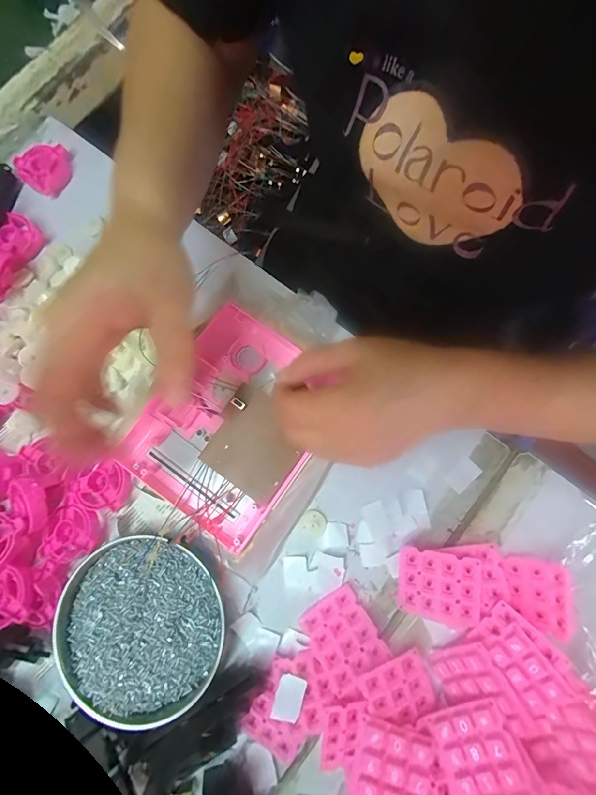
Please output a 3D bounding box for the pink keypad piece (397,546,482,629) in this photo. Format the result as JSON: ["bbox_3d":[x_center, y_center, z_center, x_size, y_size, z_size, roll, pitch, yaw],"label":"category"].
[{"bbox_3d":[0.109,0.147,0.279,0.060,0.008,0.051,2,83,23],"label":"pink keypad piece"}]

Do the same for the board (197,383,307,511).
[{"bbox_3d":[-0.036,0.037,0.289,0.073,0.006,0.071,36,81,7],"label":"board"}]

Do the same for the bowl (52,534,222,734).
[{"bbox_3d":[-0.128,0.186,0.289,0.133,0.019,0.125,0,80,2],"label":"bowl"}]

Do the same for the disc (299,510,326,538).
[{"bbox_3d":[0.013,0.111,0.311,0.022,0.007,0.021,0,80,2],"label":"disc"}]

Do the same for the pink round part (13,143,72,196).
[{"bbox_3d":[-0.269,-0.246,0.379,0.053,0.013,0.050,0,80,2],"label":"pink round part"}]

